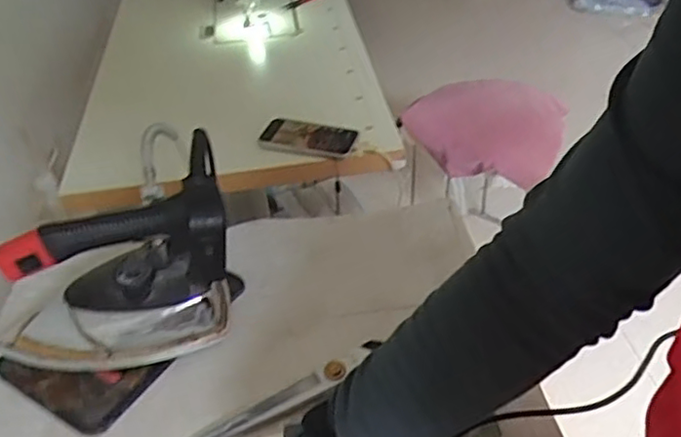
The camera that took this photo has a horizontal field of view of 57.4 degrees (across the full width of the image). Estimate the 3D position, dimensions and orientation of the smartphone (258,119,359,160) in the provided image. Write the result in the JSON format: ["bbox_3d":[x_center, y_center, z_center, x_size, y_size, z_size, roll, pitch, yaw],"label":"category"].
[{"bbox_3d":[-0.052,-0.128,0.985,0.150,0.012,0.084,7,43,13],"label":"smartphone"}]

